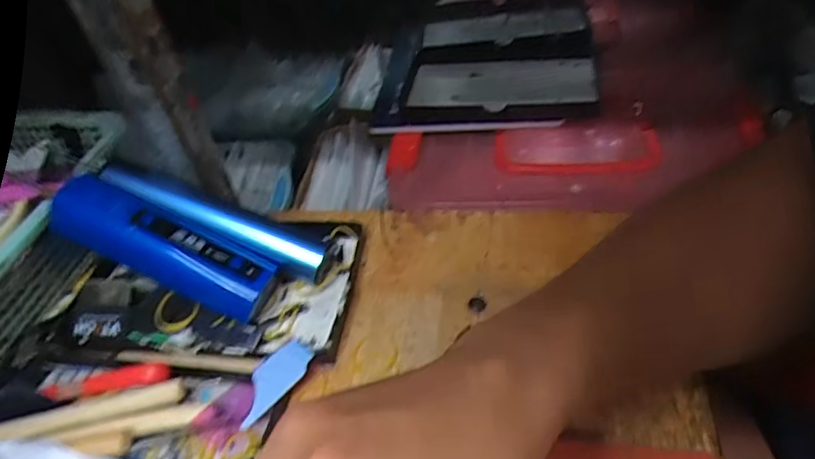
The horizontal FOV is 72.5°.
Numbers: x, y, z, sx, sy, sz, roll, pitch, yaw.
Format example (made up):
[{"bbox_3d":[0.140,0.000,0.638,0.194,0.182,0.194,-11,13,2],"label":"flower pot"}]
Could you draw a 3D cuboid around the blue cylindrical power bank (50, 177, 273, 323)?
[{"bbox_3d":[-0.145,0.013,0.333,0.128,0.038,0.036,26,46,-4],"label":"blue cylindrical power bank"}]

